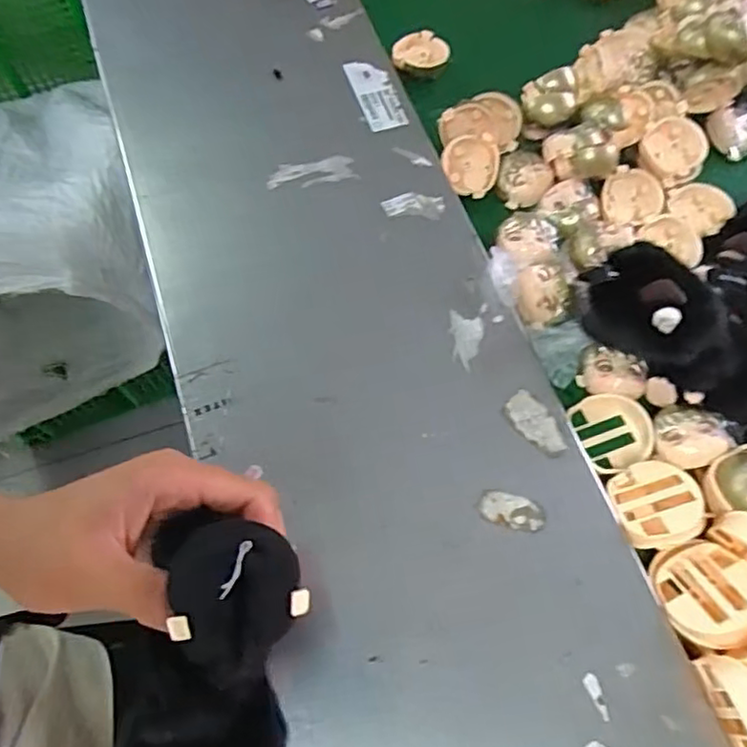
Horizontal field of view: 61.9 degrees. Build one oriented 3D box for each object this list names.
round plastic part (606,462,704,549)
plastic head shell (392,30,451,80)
[{"bbox_3d":[0.181,0.083,0.399,0.055,0.015,0.055,-13,45,13],"label":"round plastic part"},{"bbox_3d":[0.043,-0.287,0.565,0.051,0.025,0.046,0,67,-1],"label":"plastic head shell"}]

